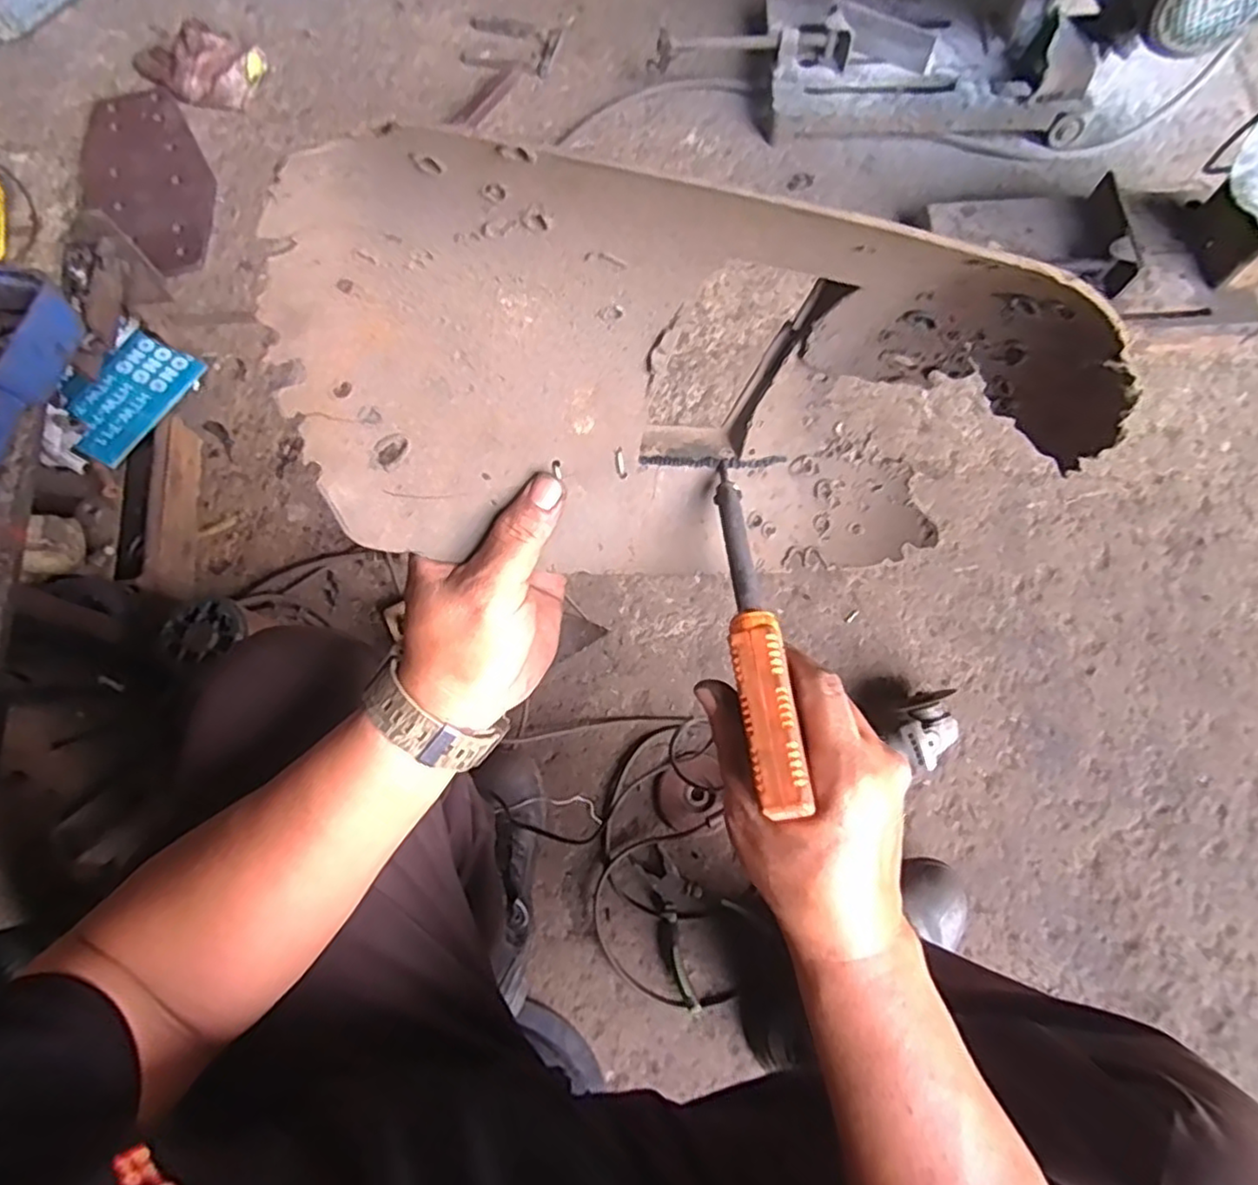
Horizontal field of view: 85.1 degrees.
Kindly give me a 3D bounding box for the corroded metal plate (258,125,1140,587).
[{"bbox_3d":[0.025,-0.075,0.277,0.296,0.207,0.073,-6,71,-2],"label":"corroded metal plate"}]

